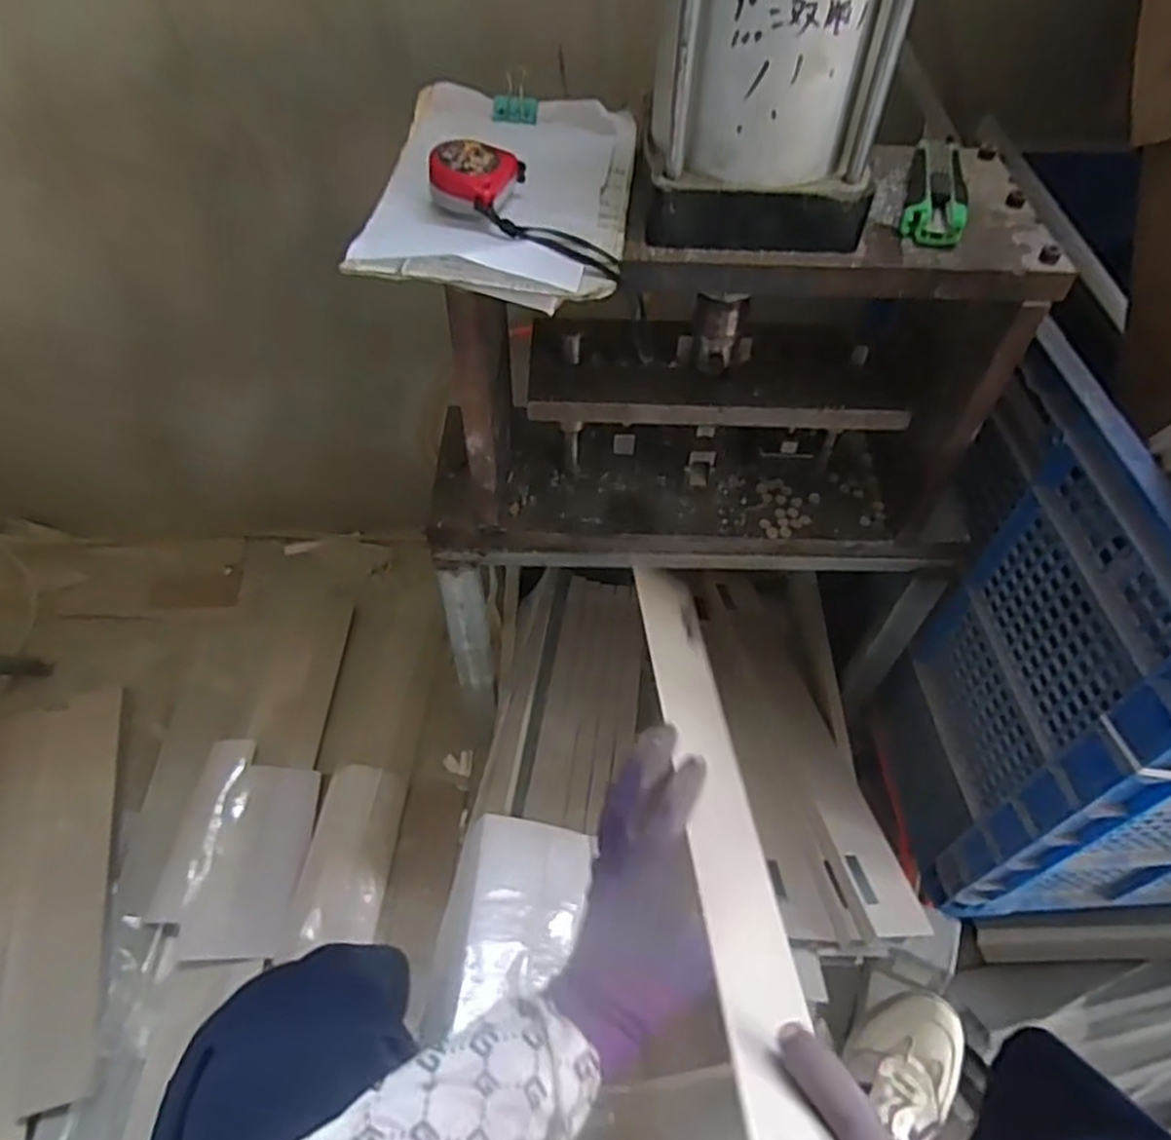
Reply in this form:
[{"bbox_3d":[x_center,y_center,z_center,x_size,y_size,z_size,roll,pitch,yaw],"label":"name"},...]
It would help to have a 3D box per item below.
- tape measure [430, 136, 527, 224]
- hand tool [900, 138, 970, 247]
[{"bbox_3d":[-0.070,-0.244,0.487,0.050,0.031,0.055,10,52,6],"label":"tape measure"},{"bbox_3d":[0.244,-0.265,0.539,0.040,0.017,0.127,16,53,11],"label":"hand tool"}]

